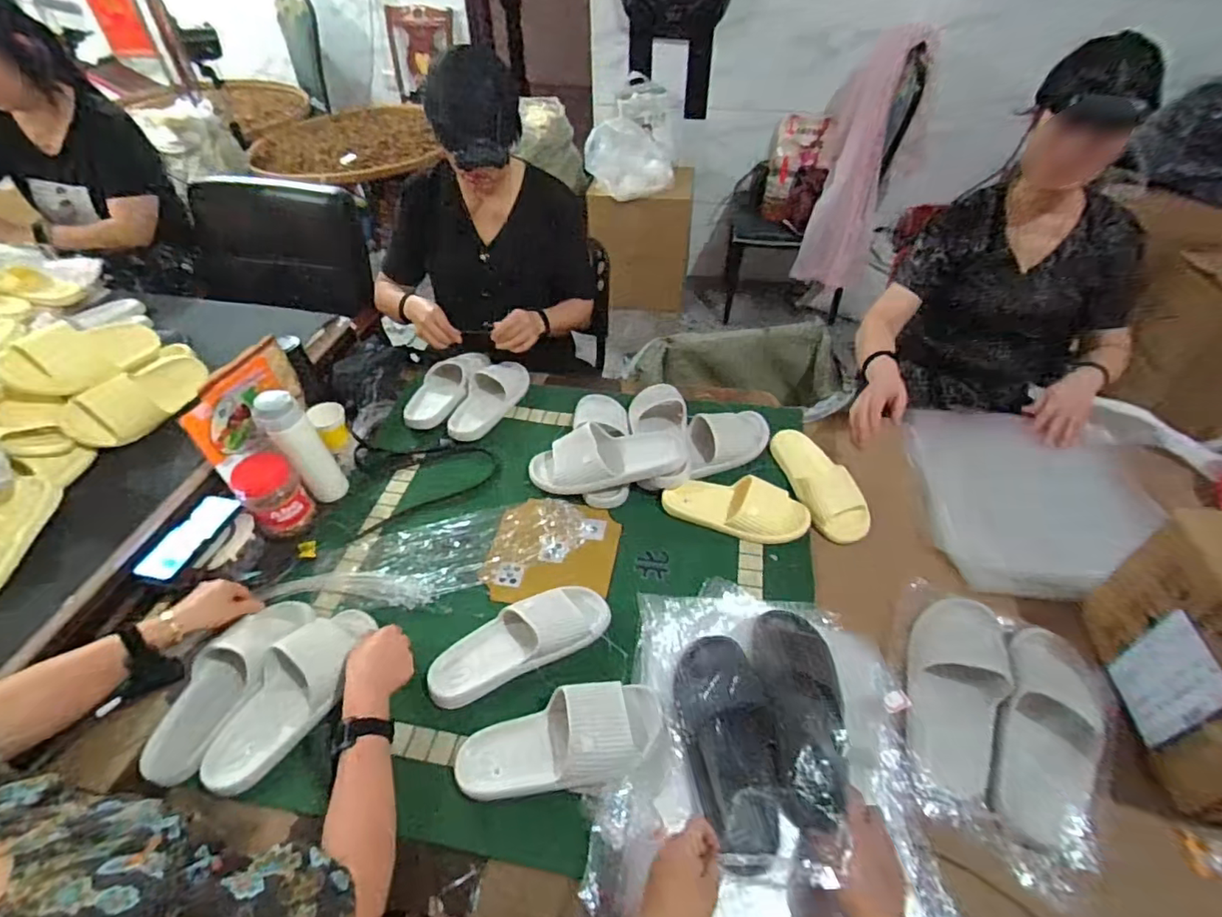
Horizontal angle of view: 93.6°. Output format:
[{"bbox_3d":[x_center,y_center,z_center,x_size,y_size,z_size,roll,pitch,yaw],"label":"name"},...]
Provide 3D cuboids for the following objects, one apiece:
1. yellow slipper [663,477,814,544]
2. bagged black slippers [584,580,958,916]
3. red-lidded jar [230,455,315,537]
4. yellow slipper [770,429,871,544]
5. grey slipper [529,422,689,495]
[{"bbox_3d":[0.210,0.083,0.988,0.249,0.075,0.086,8,45,25],"label":"yellow slipper"},{"bbox_3d":[0.188,0.330,0.692,0.379,0.107,0.395,5,46,5],"label":"bagged black slippers"},{"bbox_3d":[-0.576,0.062,0.986,0.086,0.121,0.087,0,45,0],"label":"red-lidded jar"},{"bbox_3d":[0.377,0.036,1.034,0.096,0.076,0.252,-11,47,-11],"label":"yellow slipper"},{"bbox_3d":[-0.012,-0.005,1.034,0.293,0.075,0.102,-8,45,9],"label":"grey slipper"}]

